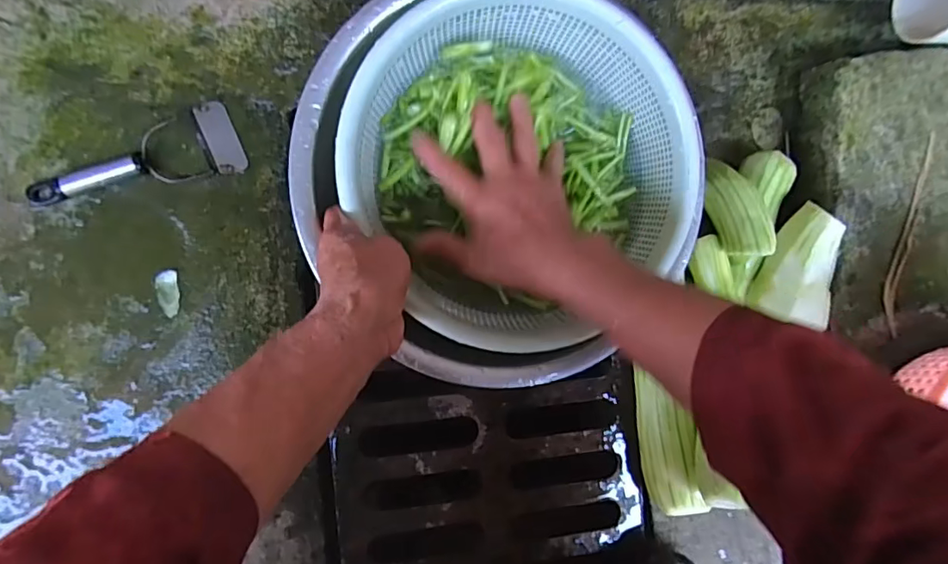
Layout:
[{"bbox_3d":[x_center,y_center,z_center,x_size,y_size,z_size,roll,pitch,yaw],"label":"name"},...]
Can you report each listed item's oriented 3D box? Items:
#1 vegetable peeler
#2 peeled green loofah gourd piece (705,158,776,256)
[{"bbox_3d":[-0.284,-0.107,0.439,0.170,0.019,0.059,-13,95,-7],"label":"vegetable peeler"},{"bbox_3d":[0.230,-0.065,0.462,0.033,0.030,0.095,-14,71,-7],"label":"peeled green loofah gourd piece"}]

